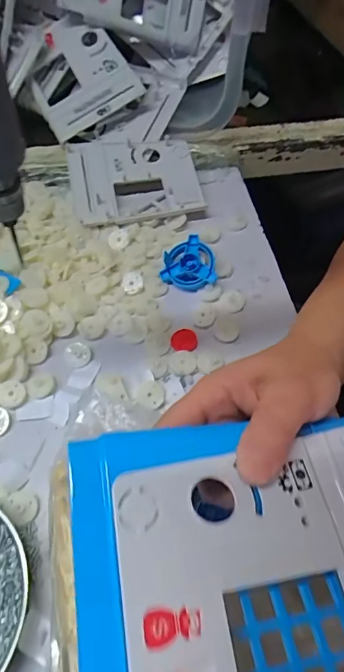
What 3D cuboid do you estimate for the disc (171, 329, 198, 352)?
[{"bbox_3d":[0.011,0.003,0.387,0.024,0.004,0.022,1,55,-2],"label":"disc"}]

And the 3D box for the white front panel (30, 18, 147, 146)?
[{"bbox_3d":[-0.117,-0.322,0.529,0.120,0.021,0.136,-31,81,2],"label":"white front panel"}]

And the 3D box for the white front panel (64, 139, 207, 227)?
[{"bbox_3d":[-0.041,-0.179,0.492,0.144,0.024,0.123,-9,56,-9],"label":"white front panel"}]

